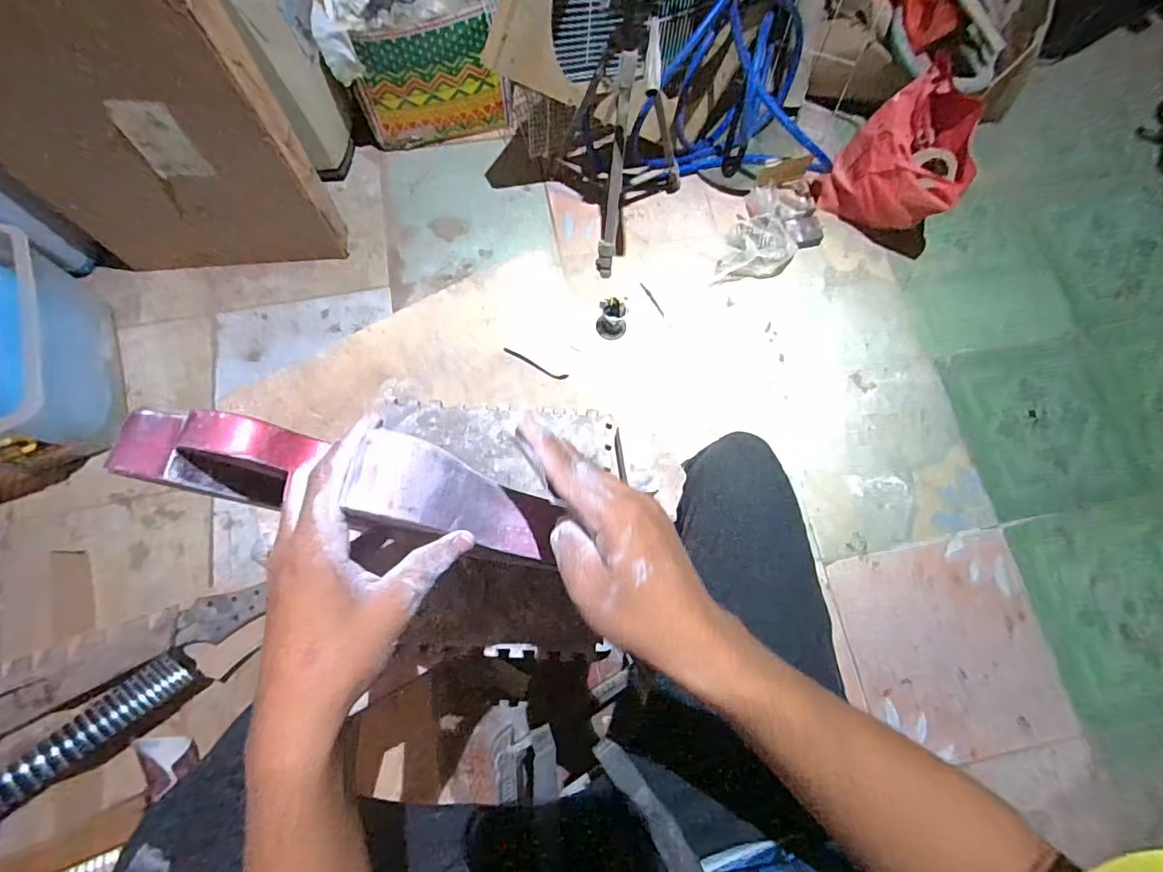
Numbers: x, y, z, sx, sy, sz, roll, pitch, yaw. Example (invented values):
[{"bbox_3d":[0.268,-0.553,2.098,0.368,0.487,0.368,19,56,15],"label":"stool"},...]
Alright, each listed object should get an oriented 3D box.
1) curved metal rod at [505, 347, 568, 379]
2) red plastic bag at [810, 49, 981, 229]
[{"bbox_3d":[-0.064,-0.099,0.706,0.096,0.007,0.014,27,74,6],"label":"curved metal rod"},{"bbox_3d":[0.723,-0.620,1.161,0.266,0.277,0.198,34,75,8],"label":"red plastic bag"}]

